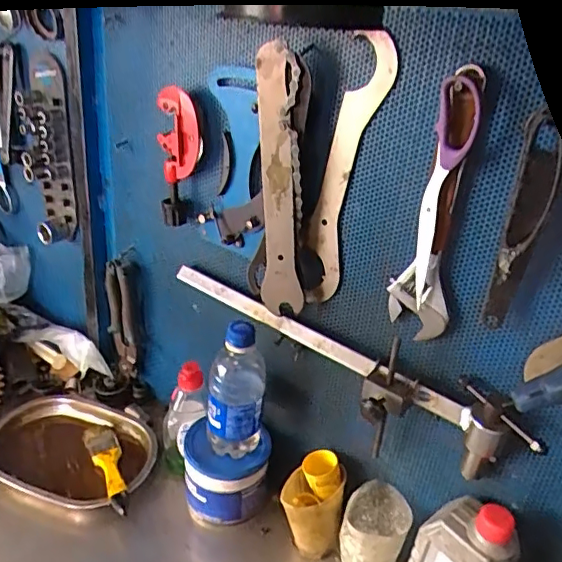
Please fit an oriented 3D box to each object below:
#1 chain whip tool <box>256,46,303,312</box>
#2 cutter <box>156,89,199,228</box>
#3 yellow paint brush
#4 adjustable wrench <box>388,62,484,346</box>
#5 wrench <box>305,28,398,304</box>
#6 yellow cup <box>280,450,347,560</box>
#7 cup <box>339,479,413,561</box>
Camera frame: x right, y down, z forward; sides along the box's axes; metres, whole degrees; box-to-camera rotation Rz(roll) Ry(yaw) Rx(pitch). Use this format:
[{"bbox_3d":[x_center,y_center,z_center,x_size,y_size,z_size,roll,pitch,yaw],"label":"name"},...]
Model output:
[{"bbox_3d":[0.000,-0.086,0.549,0.057,0.256,0.018,16,30,21],"label":"chain whip tool"},{"bbox_3d":[-0.111,-0.138,0.637,0.053,0.152,0.032,13,31,16],"label":"cutter"},{"bbox_3d":[-0.216,0.232,0.722,0.038,0.023,0.167,-11,31,-28],"label":"yellow paint brush"},{"bbox_3d":[0.132,-0.056,0.482,0.052,0.229,0.022,14,29,16],"label":"adjustable wrench"},{"bbox_3d":[0.059,-0.094,0.540,0.041,0.267,0.012,24,33,20],"label":"wrench"},{"bbox_3d":[0.035,0.267,0.658,0.066,0.124,0.063,4,27,-2],"label":"yellow cup"},{"bbox_3d":[0.102,0.290,0.627,0.068,0.111,0.068,4,27,-2],"label":"cup"}]

